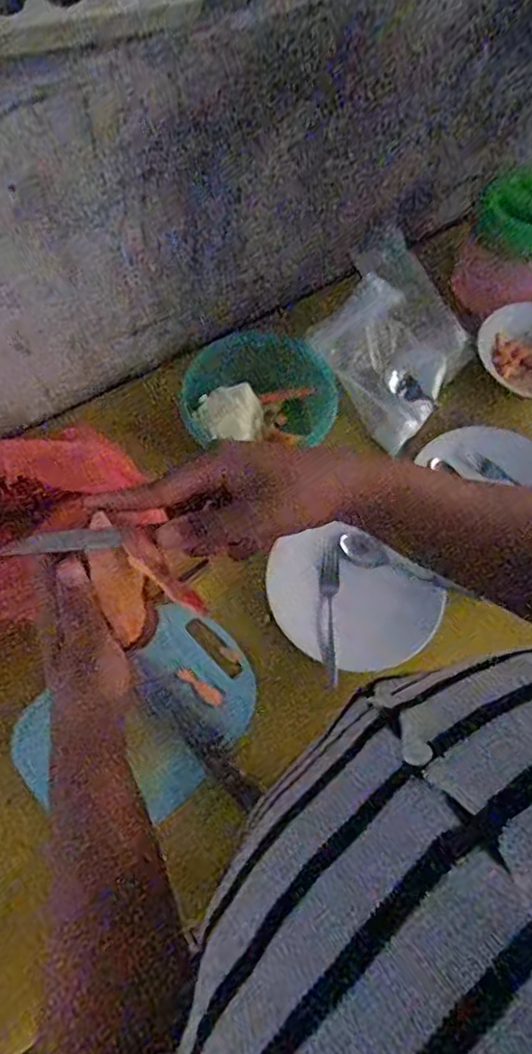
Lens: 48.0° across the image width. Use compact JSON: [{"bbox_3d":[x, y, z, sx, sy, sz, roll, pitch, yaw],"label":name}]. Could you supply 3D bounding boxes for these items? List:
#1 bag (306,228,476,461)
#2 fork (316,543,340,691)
[{"bbox_3d":[0.167,-0.245,0.789,0.179,0.026,0.228,-37,99,0],"label":"bag"},{"bbox_3d":[0.072,0.096,0.685,0.024,0.013,0.167,5,67,0],"label":"fork"}]

